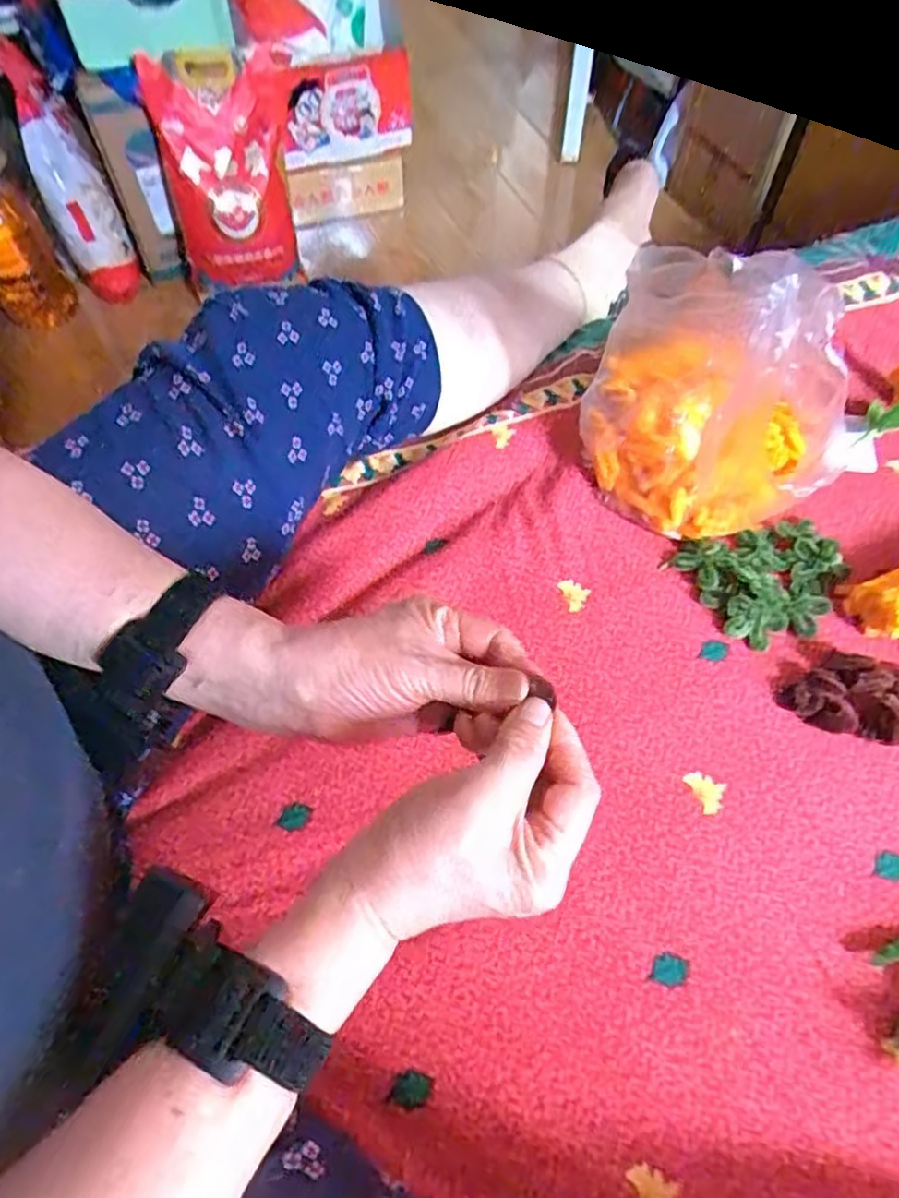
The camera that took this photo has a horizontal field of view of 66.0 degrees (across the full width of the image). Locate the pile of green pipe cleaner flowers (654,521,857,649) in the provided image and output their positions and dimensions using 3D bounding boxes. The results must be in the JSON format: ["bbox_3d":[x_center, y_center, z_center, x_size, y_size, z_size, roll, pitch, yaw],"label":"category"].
[{"bbox_3d":[0.237,-0.015,0.516,0.112,0.021,0.092,-14,59,-7],"label":"pile of green pipe cleaner flowers"}]

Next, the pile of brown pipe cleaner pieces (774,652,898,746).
[{"bbox_3d":[0.273,0.065,0.464,0.092,0.017,0.056,15,60,11],"label":"pile of brown pipe cleaner pieces"}]

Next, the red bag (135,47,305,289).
[{"bbox_3d":[-0.468,-0.883,1.463,0.264,0.428,0.084,0,36,3],"label":"red bag"}]

